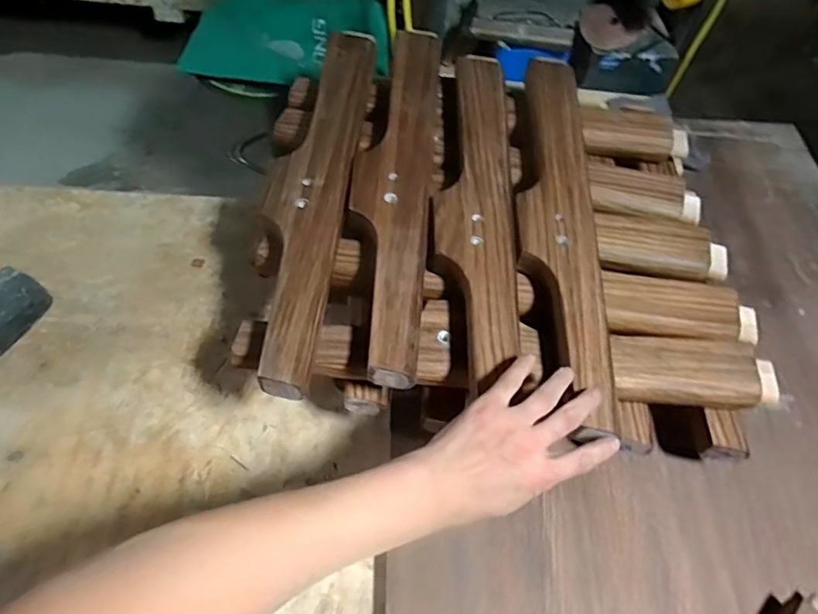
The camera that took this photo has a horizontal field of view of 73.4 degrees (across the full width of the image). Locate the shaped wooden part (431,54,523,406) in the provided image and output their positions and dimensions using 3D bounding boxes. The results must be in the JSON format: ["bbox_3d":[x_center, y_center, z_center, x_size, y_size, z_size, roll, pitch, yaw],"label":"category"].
[{"bbox_3d":[0.079,-0.130,0.635,0.094,0.034,0.499,4,56,0],"label":"shaped wooden part"}]

